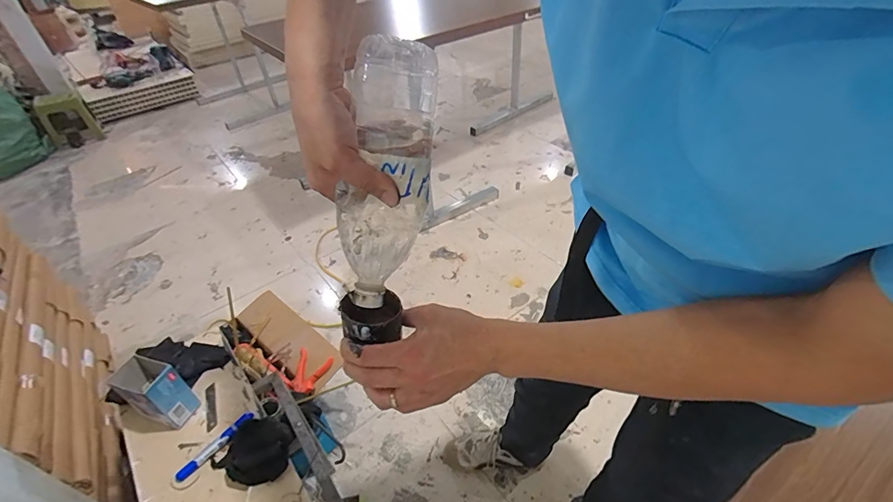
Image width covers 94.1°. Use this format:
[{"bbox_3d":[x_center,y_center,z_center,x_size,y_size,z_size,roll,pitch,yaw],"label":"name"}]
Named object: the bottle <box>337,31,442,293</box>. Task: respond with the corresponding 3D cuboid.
[{"bbox_3d":[-0.059,-0.075,0.389,0.075,0.233,0.067,10,9,15],"label":"bottle"}]

